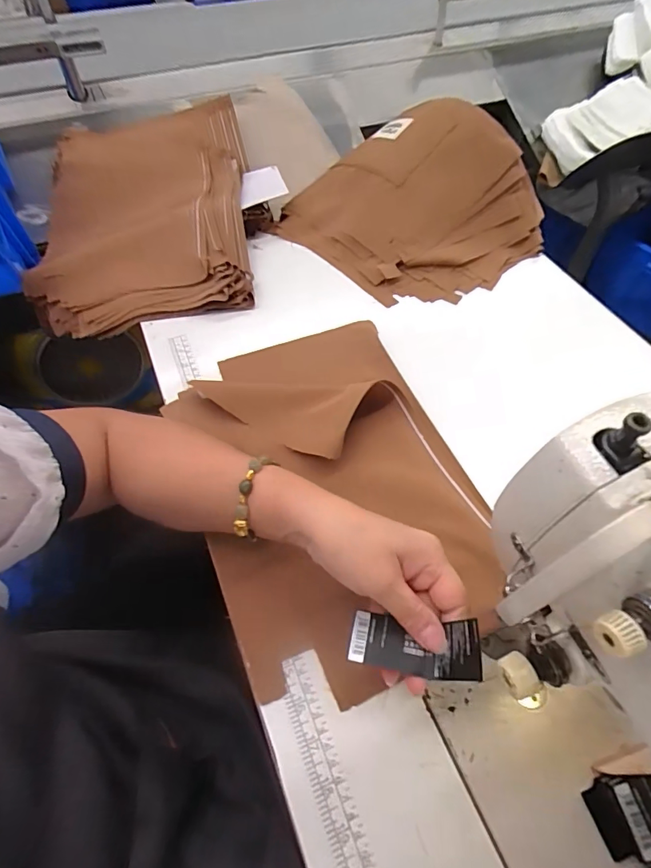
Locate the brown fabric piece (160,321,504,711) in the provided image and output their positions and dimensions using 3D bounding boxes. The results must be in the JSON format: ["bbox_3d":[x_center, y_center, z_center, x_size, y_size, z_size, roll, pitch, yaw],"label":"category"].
[{"bbox_3d":[-0.001,0.035,0.425,0.239,0.031,0.345,-21,58,-14],"label":"brown fabric piece"}]

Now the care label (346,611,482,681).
[{"bbox_3d":[0.058,0.138,0.299,0.083,0.013,0.033,-3,53,25],"label":"care label"}]

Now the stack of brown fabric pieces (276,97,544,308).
[{"bbox_3d":[0.125,-0.330,0.632,0.241,0.131,0.314,-38,64,-22],"label":"stack of brown fabric pieces"}]

